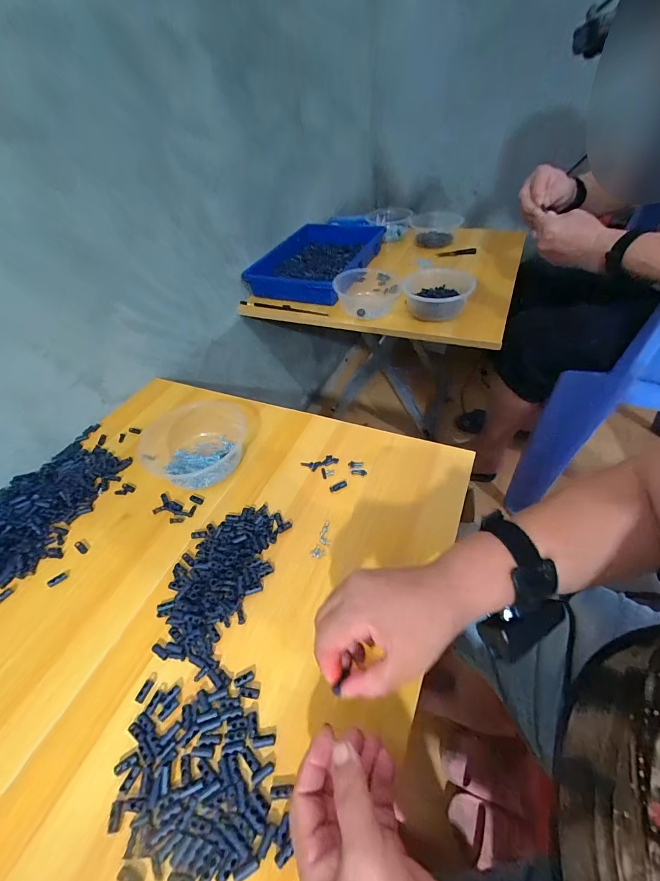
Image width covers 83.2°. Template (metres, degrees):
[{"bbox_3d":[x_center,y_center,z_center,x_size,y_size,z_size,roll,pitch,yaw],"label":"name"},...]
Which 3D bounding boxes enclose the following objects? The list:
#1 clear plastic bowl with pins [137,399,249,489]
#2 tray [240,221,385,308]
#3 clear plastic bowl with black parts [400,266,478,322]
[{"bbox_3d":[-0.201,0.004,0.522,0.159,0.042,0.135,-10,48,-3],"label":"clear plastic bowl with pins"},{"bbox_3d":[-0.023,-0.425,0.864,0.199,0.064,0.318,17,50,23],"label":"tray"},{"bbox_3d":[0.206,-0.276,0.719,0.127,0.053,0.120,-4,45,4],"label":"clear plastic bowl with black parts"}]

